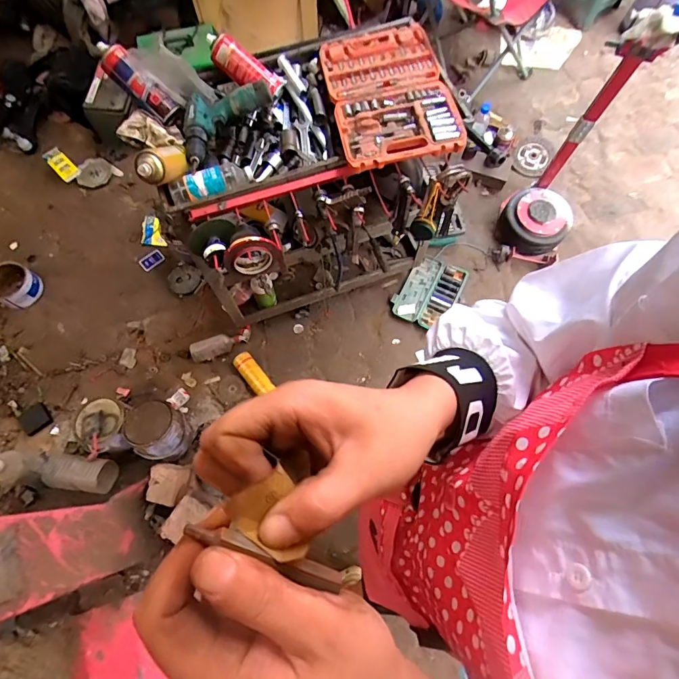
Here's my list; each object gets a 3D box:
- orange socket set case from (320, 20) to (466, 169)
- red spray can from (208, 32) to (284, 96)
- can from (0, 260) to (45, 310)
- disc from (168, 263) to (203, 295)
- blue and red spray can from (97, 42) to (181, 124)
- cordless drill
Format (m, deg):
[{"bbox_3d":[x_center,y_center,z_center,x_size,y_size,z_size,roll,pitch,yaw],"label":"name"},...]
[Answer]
[{"bbox_3d":[0.105,-0.544,0.911,0.247,0.048,0.383,-11,72,-4],"label":"orange socket set case"},{"bbox_3d":[-0.209,-0.598,0.923,0.177,0.061,0.053,22,72,-24],"label":"red spray can"},{"bbox_3d":[-1.190,-0.199,1.530,0.149,0.098,0.147,22,74,6],"label":"can"},{"bbox_3d":[-0.588,-0.230,1.585,0.125,0.010,0.118,0,73,-1],"label":"disc"},{"bbox_3d":[-0.418,-0.530,0.867,0.180,0.061,0.049,40,73,-29],"label":"blue and red spray can"},{"bbox_3d":[-0.261,-0.474,0.868,0.134,0.059,0.228,43,76,13],"label":"cordless drill"}]

